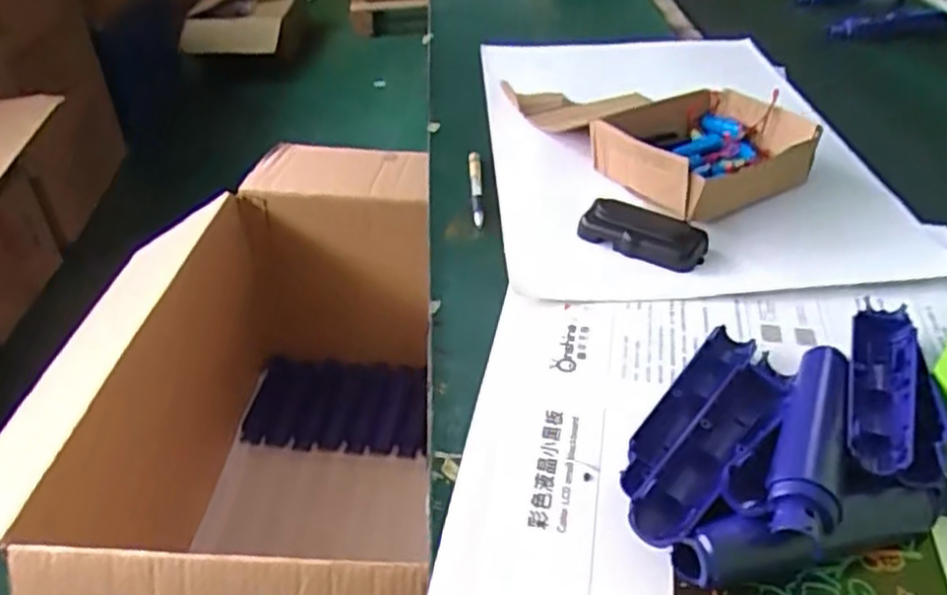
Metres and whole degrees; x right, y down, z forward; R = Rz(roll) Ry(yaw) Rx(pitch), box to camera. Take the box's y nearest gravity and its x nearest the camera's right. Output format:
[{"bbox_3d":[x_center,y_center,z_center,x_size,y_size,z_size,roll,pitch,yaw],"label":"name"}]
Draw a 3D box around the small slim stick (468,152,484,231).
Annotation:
[{"bbox_3d":[0.003,-0.110,0.721,0.013,0.010,0.123,-1,38,-2],"label":"small slim stick"}]

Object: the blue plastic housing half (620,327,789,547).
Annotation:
[{"bbox_3d":[0.145,0.080,0.461,0.062,0.037,0.198,24,44,27],"label":"blue plastic housing half"}]

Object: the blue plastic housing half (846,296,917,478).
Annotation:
[{"bbox_3d":[0.259,0.051,0.469,0.039,0.014,0.159,17,41,19],"label":"blue plastic housing half"}]

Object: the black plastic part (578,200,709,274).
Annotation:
[{"bbox_3d":[0.147,-0.056,0.642,0.103,0.022,0.057,24,43,26],"label":"black plastic part"}]

